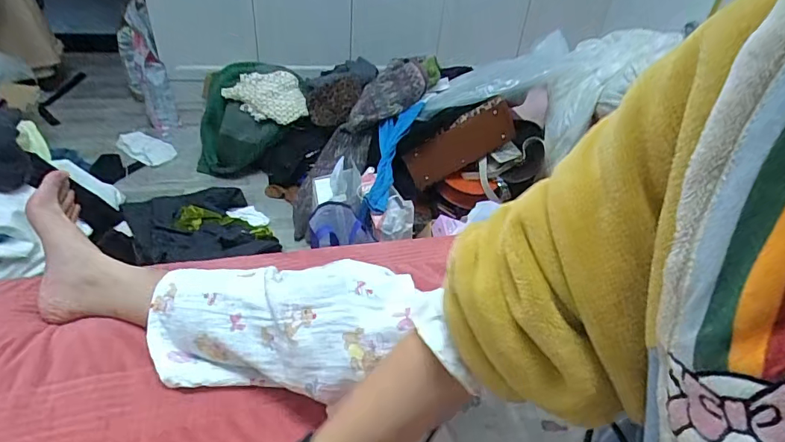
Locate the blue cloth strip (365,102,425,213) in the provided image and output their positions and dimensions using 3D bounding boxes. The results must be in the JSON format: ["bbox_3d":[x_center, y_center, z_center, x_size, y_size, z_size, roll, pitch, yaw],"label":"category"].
[{"bbox_3d":[-0.019,-0.187,1.330,0.118,0.046,0.402,-8,50,39],"label":"blue cloth strip"}]

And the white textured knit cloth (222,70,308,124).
[{"bbox_3d":[-0.435,-0.429,1.616,0.267,0.102,0.202,-7,41,-15],"label":"white textured knit cloth"}]

